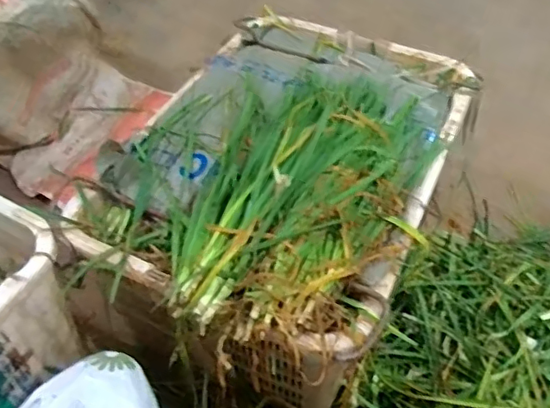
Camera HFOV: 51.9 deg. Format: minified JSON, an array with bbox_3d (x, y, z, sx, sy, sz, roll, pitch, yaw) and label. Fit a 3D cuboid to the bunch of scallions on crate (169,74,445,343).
[{"bbox_3d":[0.044,-0.036,0.821,0.297,0.064,0.515,20,50,17],"label":"bunch of scallions on crate"}]

